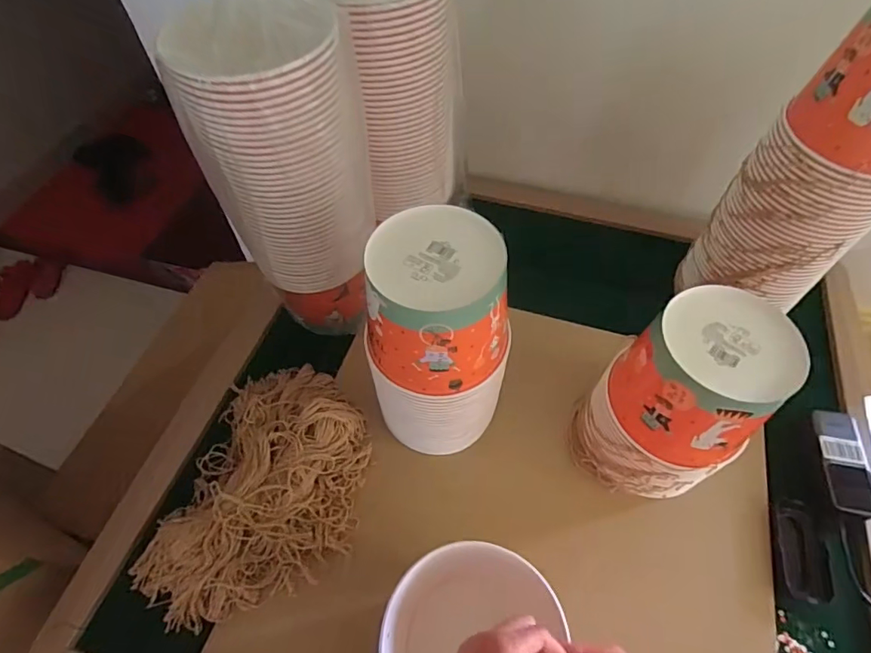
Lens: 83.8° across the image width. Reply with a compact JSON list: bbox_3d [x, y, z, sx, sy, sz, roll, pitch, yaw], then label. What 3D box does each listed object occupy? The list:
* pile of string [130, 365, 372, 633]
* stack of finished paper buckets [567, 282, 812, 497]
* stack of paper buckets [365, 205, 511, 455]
[{"bbox_3d":[-0.206,0.187,0.587,0.228,0.066,0.322,15,57,10],"label":"pile of string"},{"bbox_3d":[0.267,0.082,0.548,0.157,0.234,0.143,-39,64,-23],"label":"stack of finished paper buckets"},{"bbox_3d":[0.003,0.026,0.546,0.132,0.286,0.133,4,56,3],"label":"stack of paper buckets"}]

